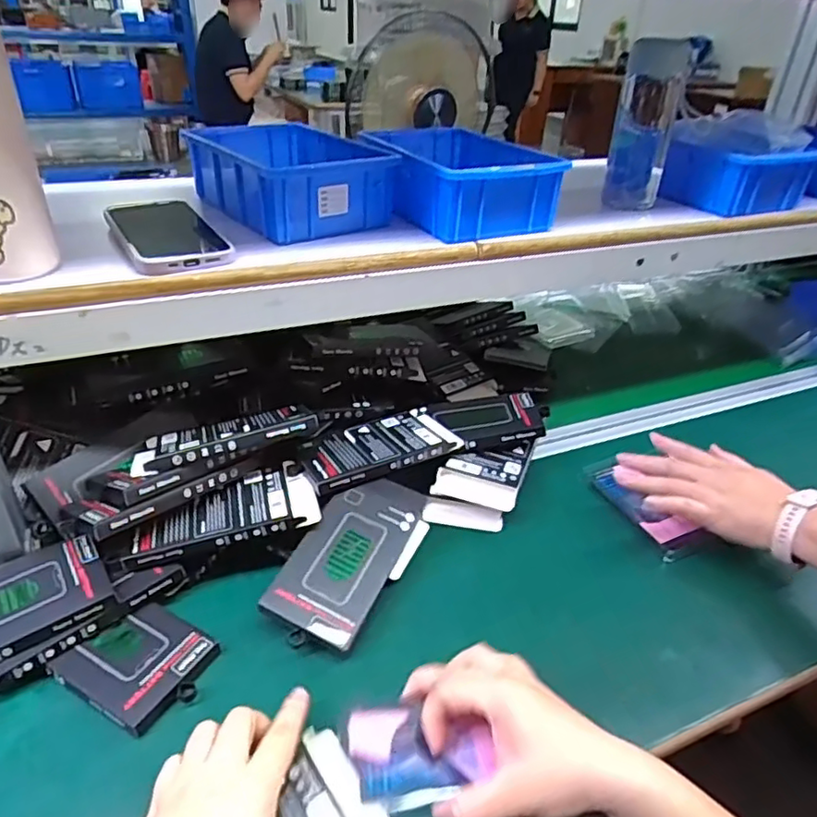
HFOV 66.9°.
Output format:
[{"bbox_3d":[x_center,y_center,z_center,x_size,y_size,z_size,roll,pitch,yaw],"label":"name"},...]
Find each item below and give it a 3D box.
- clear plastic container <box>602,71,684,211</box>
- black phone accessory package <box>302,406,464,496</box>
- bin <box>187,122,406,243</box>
[{"bbox_3d":[0.250,-0.284,0.668,0.062,0.134,0.056,13,34,13],"label":"clear plastic container"},{"bbox_3d":[-0.029,0.032,0.595,0.156,0.011,0.085,-17,38,-28],"label":"black phone accessory package"},{"bbox_3d":[-0.115,-0.228,0.605,0.136,0.062,0.196,-20,40,-31],"label":"bin"}]

